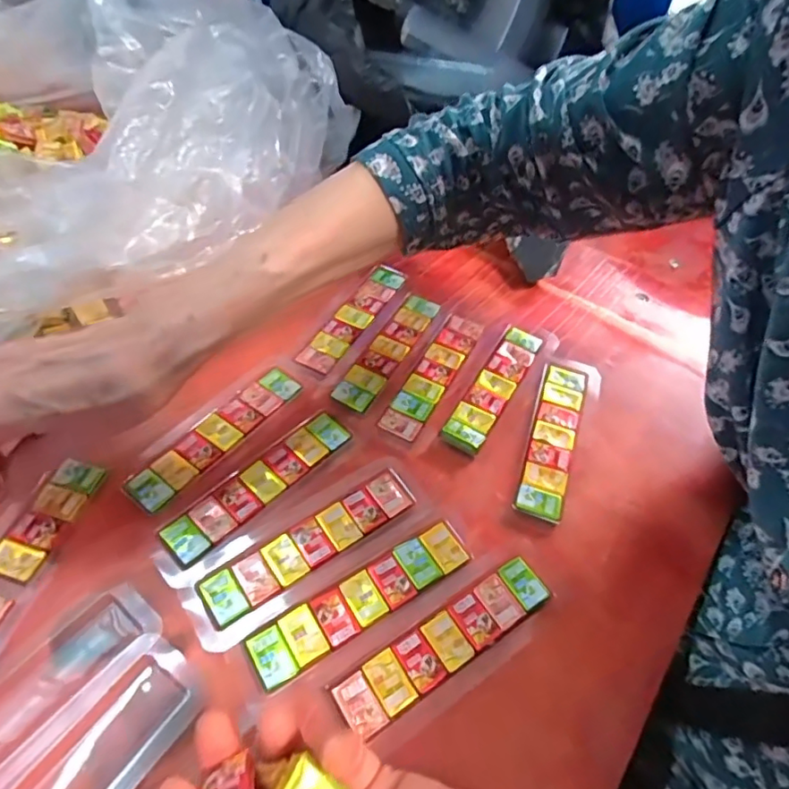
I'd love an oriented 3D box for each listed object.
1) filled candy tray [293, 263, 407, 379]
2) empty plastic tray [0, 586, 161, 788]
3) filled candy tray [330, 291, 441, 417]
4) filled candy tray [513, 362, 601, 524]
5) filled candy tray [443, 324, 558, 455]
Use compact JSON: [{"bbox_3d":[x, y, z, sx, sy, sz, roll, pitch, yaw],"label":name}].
[{"bbox_3d":[-0.030,-0.060,0.409,0.030,0.004,0.123,26,55,14],"label":"filled candy tray"},{"bbox_3d":[-0.167,0.144,0.244,0.044,0.006,0.130,37,58,21],"label":"empty plastic tray"},{"bbox_3d":[-0.004,-0.035,0.395,0.030,0.005,0.125,26,55,14],"label":"filled candy tray"},{"bbox_3d":[0.106,0.025,0.358,0.037,0.007,0.129,20,53,10],"label":"filled candy tray"},{"bbox_3d":[0.077,-0.011,0.382,0.036,0.007,0.136,27,55,15],"label":"filled candy tray"}]

